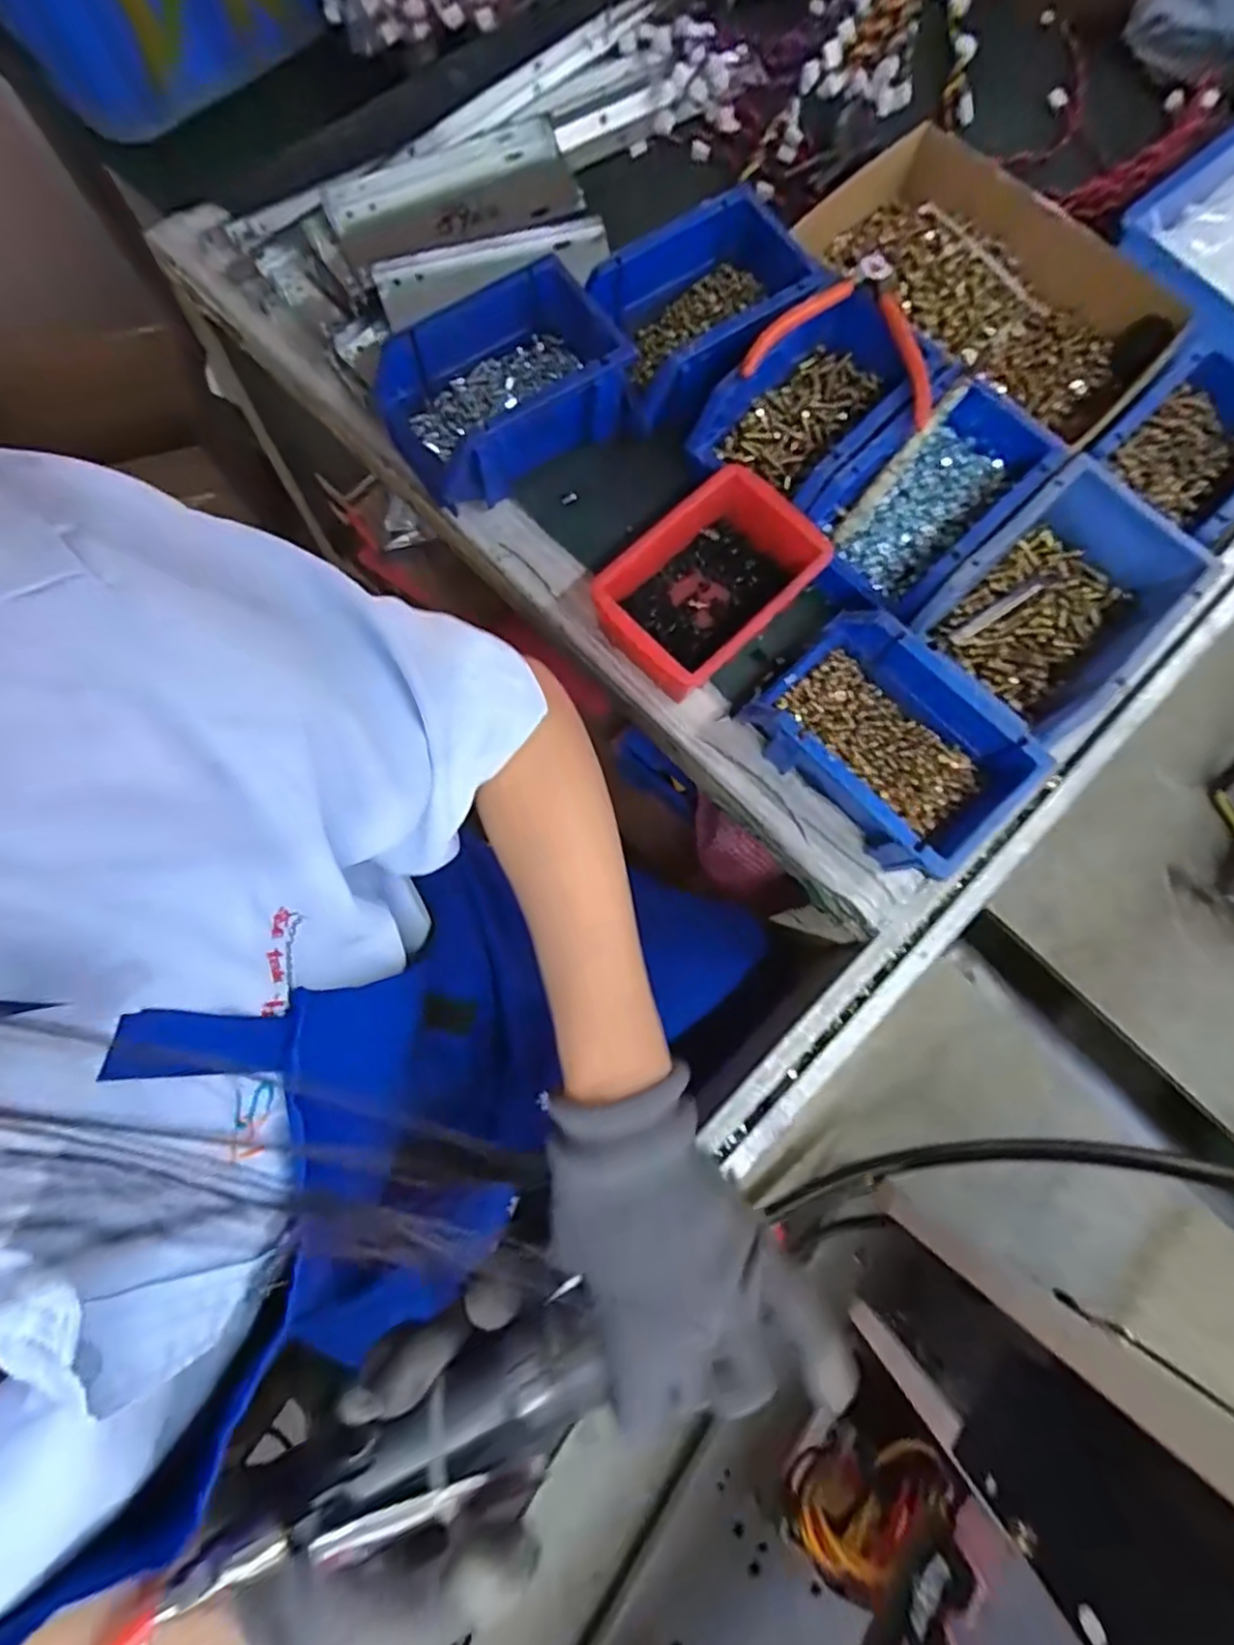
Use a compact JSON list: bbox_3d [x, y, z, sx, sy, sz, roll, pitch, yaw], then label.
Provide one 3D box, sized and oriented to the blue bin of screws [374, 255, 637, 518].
[{"bbox_3d":[-0.075,-0.307,0.485,0.176,0.073,0.104,-30,80,-7],"label":"blue bin of screws"}]

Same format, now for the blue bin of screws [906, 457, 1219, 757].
[{"bbox_3d":[0.291,-0.143,0.457,0.118,0.068,0.164,44,81,7],"label":"blue bin of screws"}]

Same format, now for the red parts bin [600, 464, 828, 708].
[{"bbox_3d":[0.063,-0.162,0.465,0.156,0.052,0.096,-43,82,-9],"label":"red parts bin"}]

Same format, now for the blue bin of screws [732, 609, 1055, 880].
[{"bbox_3d":[0.173,-0.050,0.442,0.113,0.076,0.158,-41,82,-9],"label":"blue bin of screws"}]

